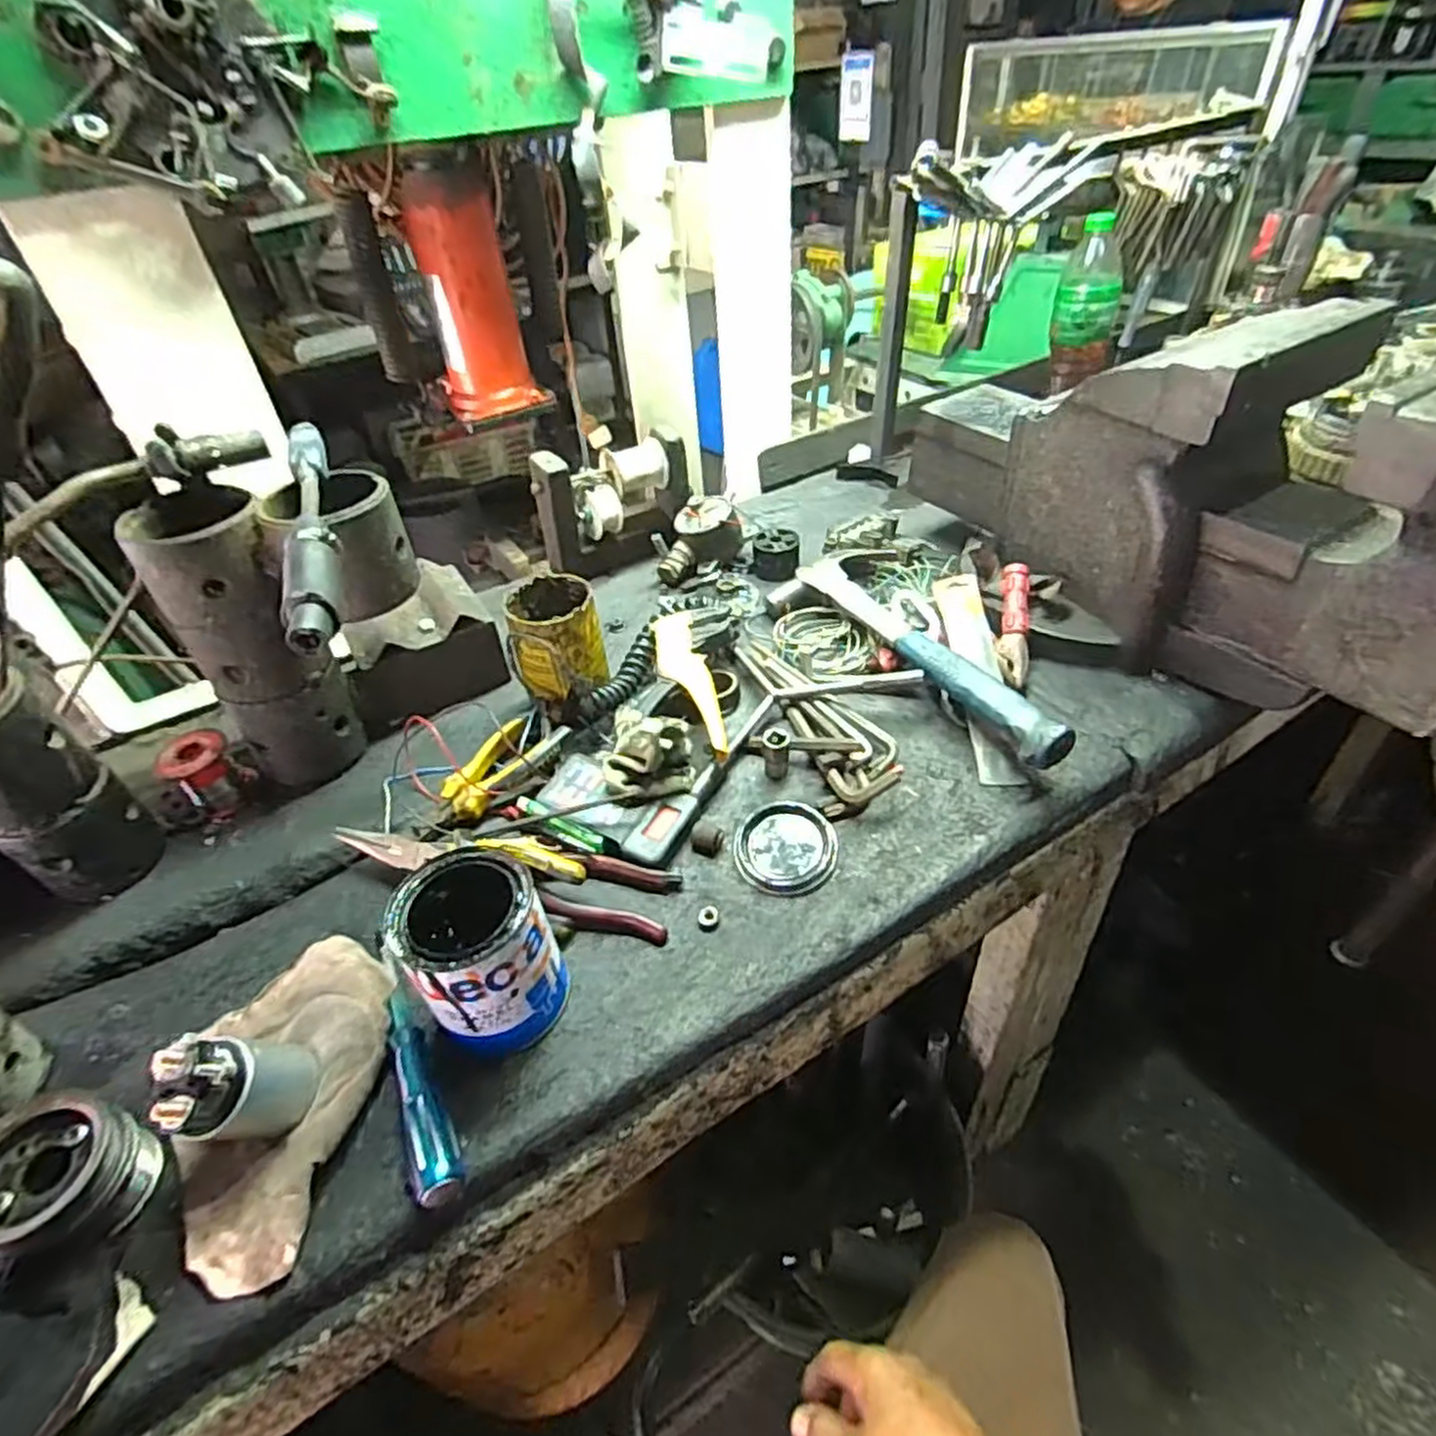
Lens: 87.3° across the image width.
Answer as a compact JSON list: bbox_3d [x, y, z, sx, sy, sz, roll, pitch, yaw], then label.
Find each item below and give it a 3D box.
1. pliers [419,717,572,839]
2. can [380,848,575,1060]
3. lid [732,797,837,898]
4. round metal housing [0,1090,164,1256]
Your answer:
[{"bbox_3d":[-0.180,0.049,0.607,0.059,0.032,0.125,21,48,26],"label":"pliers"},{"bbox_3d":[-0.145,0.143,0.464,0.079,0.104,0.085,-3,42,3],"label":"can"},{"bbox_3d":[0.048,0.093,0.562,0.079,0.016,0.075,-3,42,3],"label":"lid"},{"bbox_3d":[-0.353,0.247,0.404,0.068,0.060,0.069,-3,42,3],"label":"round metal housing"}]

